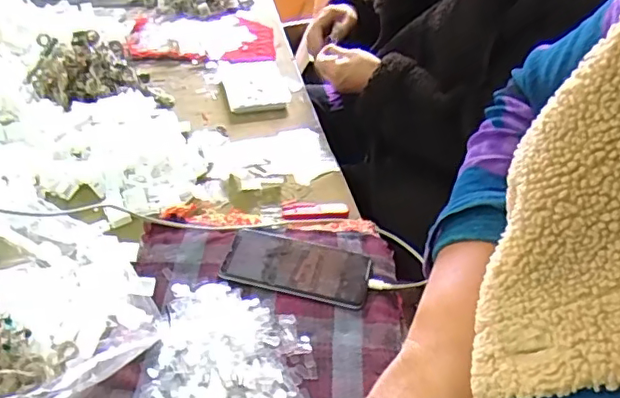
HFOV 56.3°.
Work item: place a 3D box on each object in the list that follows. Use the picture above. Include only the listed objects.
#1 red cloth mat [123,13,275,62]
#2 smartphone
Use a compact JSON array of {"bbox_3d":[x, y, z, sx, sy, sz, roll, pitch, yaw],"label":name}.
[{"bbox_3d":[-0.207,-0.304,1.097,0.267,0.029,0.208,-1,41,-5],"label":"red cloth mat"},{"bbox_3d":[-0.014,0.074,0.642,0.158,0.012,0.078,12,42,10],"label":"smartphone"}]

